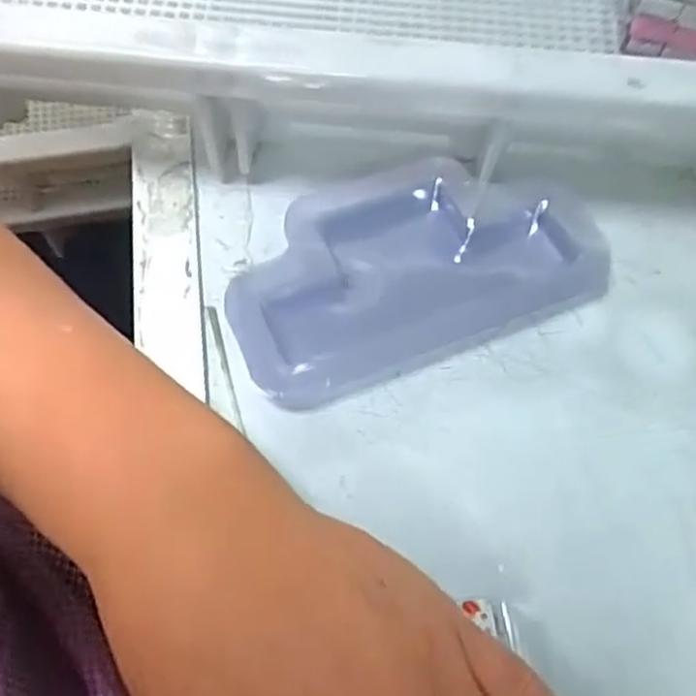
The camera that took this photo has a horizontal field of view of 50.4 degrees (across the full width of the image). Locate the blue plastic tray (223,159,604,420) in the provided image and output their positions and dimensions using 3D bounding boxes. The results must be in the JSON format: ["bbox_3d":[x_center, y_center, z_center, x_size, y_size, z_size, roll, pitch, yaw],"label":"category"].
[{"bbox_3d":[0.024,-0.031,0.277,0.138,0.014,0.078,-20,66,-12],"label":"blue plastic tray"}]

